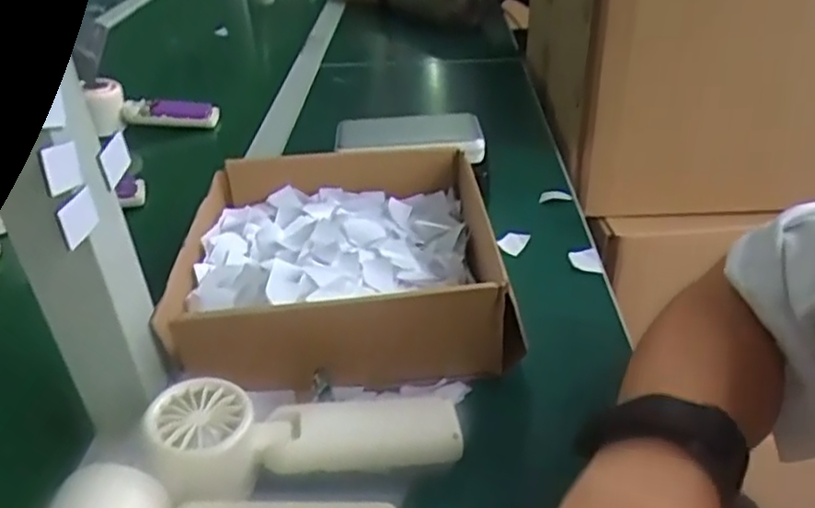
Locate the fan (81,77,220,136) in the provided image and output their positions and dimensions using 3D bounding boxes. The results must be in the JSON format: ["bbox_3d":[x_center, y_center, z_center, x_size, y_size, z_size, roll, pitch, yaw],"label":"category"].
[{"bbox_3d":[-0.309,-0.177,0.806,0.153,0.054,0.034,2,36,5],"label":"fan"}]

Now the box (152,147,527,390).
[{"bbox_3d":[-0.045,0.001,0.492,0.222,0.064,0.225,-3,36,-2],"label":"box"}]

